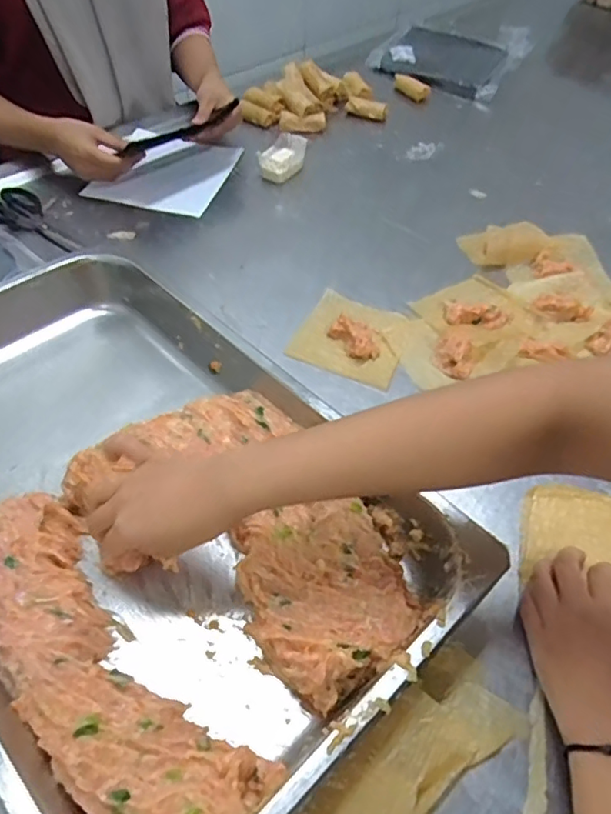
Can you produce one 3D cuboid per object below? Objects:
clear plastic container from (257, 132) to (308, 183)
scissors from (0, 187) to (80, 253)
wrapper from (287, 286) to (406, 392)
[{"bbox_3d":[-0.033,-0.371,0.866,0.055,0.034,0.082,19,53,14],"label":"clear plastic container"},{"bbox_3d":[-0.364,-0.237,0.753,0.078,0.024,0.165,-35,60,-26],"label":"scissors"},{"bbox_3d":[0.055,-0.082,0.645,0.116,0.017,0.116,21,54,15],"label":"wrapper"}]

